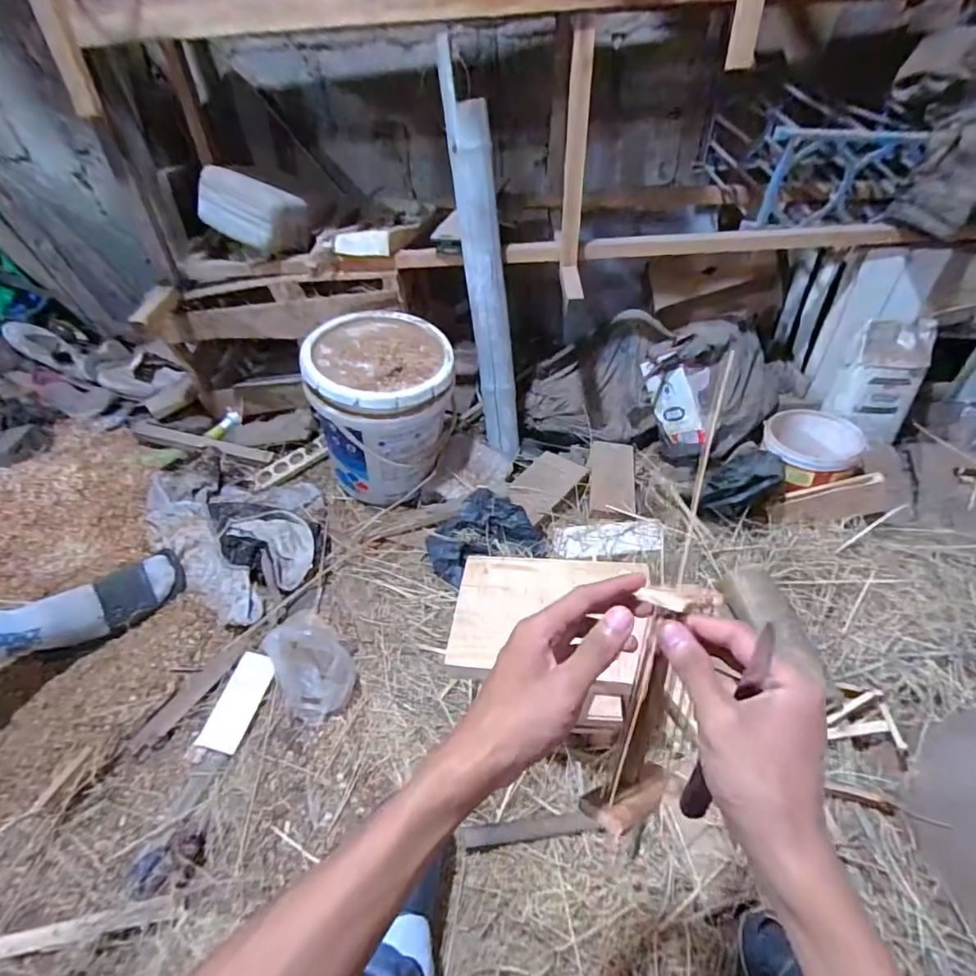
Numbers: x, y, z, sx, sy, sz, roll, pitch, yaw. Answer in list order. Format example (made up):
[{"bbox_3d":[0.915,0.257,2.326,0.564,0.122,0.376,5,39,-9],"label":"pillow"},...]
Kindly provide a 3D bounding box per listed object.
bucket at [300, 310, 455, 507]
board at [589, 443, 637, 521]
[{"bbox_3d":[-0.222,-0.180,1.186,0.291,0.313,0.310,-3,42,3],"label":"bucket"},{"bbox_3d":[0.292,-0.017,1.233,0.100,0.025,0.206,3,62,10],"label":"board"}]

